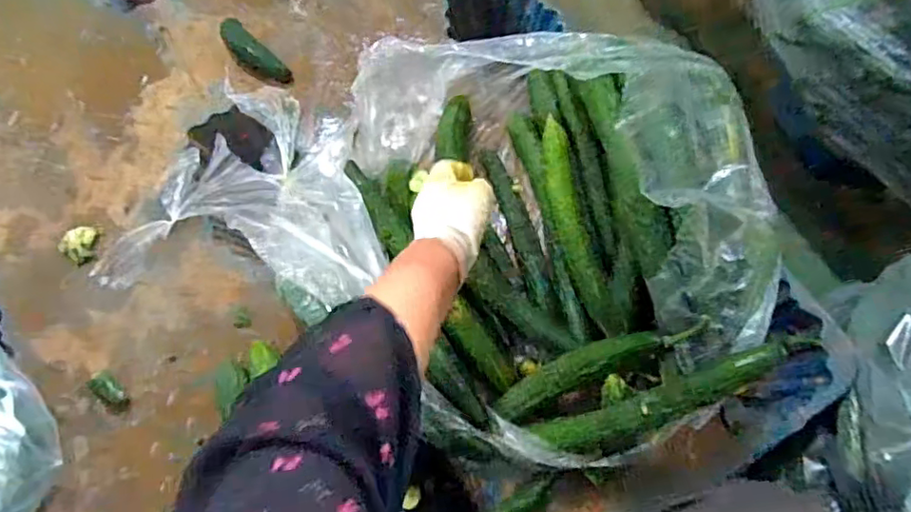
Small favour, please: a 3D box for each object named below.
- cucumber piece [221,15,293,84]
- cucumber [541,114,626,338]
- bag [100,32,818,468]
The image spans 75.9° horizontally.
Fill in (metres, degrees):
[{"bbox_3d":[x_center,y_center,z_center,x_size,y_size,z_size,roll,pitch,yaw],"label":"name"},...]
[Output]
[{"bbox_3d":[-0.276,-0.275,0.802,0.122,0.029,0.041,43,78,14],"label":"cucumber piece"},{"bbox_3d":[0.134,-0.030,0.653,0.036,0.069,0.242,-12,71,-2],"label":"cucumber"},{"bbox_3d":[-0.004,-0.061,0.615,0.618,0.230,0.393,37,78,13],"label":"bag"}]

